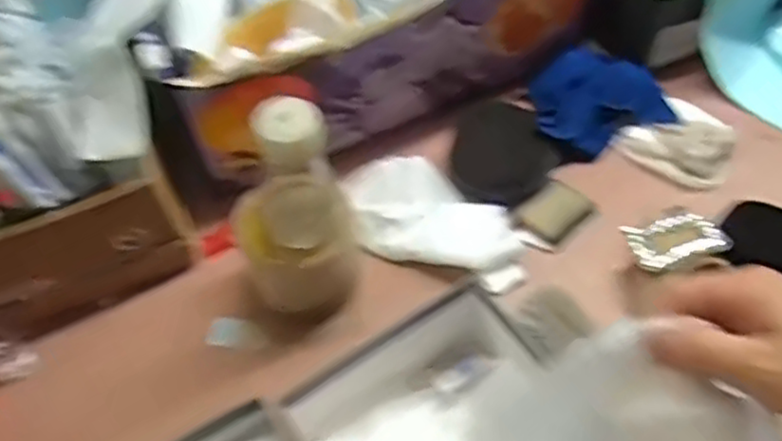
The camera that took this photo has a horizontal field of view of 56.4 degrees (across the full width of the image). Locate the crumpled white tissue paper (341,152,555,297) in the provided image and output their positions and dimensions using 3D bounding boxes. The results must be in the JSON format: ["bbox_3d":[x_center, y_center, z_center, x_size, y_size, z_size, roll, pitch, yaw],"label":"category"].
[{"bbox_3d":[0.037,-0.001,0.609,0.164,0.023,0.098,34,64,24],"label":"crumpled white tissue paper"}]

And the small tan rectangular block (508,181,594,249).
[{"bbox_3d":[0.136,-0.008,0.620,0.059,0.010,0.047,-37,61,-21],"label":"small tan rectangular block"}]

